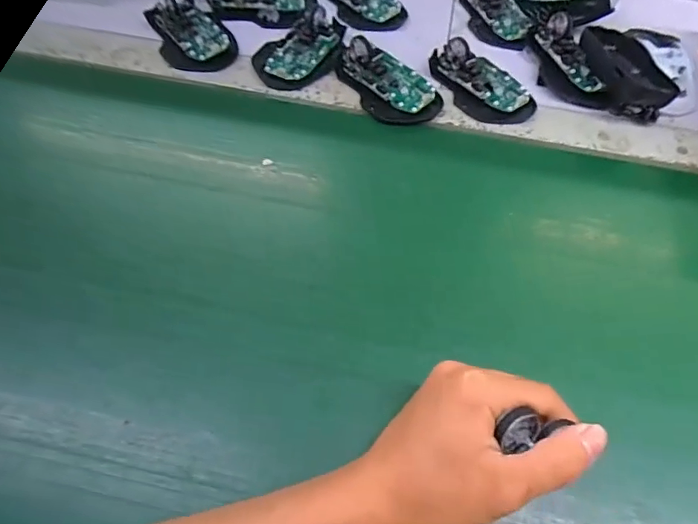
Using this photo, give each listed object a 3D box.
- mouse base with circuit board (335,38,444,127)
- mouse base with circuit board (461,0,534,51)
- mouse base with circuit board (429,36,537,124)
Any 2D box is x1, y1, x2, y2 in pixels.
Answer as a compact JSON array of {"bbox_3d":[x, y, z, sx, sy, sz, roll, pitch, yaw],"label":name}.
[{"bbox_3d":[0.033,-0.177,0.447,0.064,0.026,0.110,-35,66,-19],"label":"mouse base with circuit board"},{"bbox_3d":[0.161,-0.277,0.522,0.056,0.025,0.112,-12,59,-10],"label":"mouse base with circuit board"},{"bbox_3d":[0.130,-0.179,0.457,0.066,0.023,0.105,-24,63,-14],"label":"mouse base with circuit board"}]

